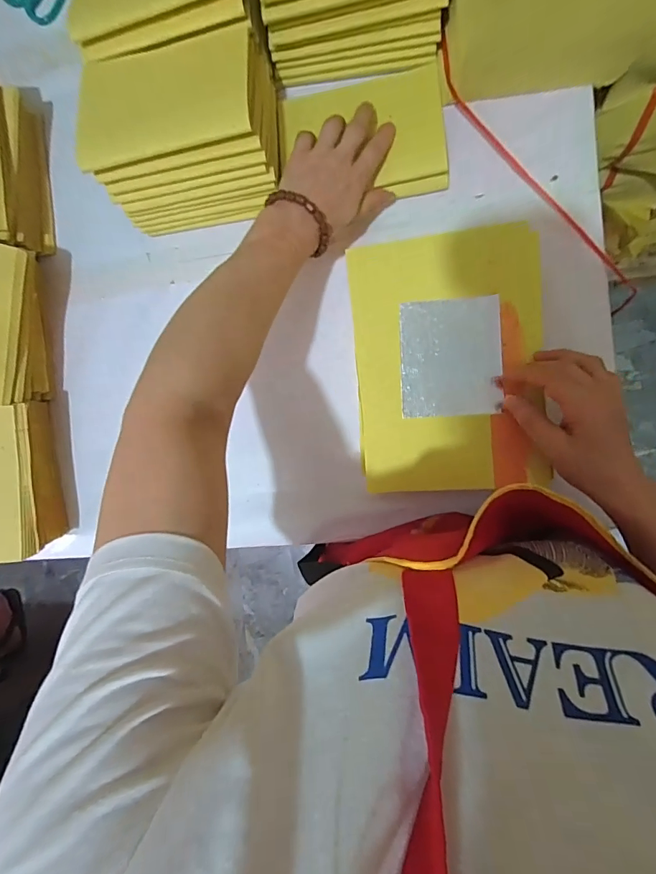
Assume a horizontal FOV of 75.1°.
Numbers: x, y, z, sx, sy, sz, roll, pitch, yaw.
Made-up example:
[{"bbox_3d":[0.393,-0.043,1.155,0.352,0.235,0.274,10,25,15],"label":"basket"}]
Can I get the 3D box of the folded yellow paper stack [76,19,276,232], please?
[{"bbox_3d":[-0.134,-0.294,0.413,0.165,0.089,0.134,-6,90,9],"label":"folded yellow paper stack"}]

